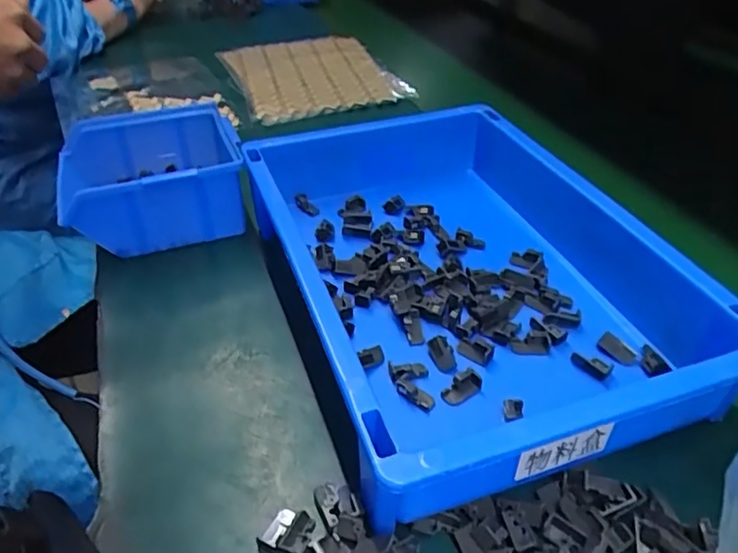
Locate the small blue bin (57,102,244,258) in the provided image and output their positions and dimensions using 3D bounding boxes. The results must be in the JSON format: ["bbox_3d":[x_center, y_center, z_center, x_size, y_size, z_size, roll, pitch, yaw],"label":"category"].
[{"bbox_3d":[-0.173,-0.077,0.472,0.128,0.068,0.123,-15,42,-21],"label":"small blue bin"}]

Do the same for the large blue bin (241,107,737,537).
[{"bbox_3d":[0.054,-0.013,0.377,0.214,0.068,0.307,-11,43,-17],"label":"large blue bin"}]

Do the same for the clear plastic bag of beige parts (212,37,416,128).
[{"bbox_3d":[-0.072,-0.247,0.716,0.185,0.015,0.220,-12,43,-18],"label":"clear plastic bag of beige parts"}]

